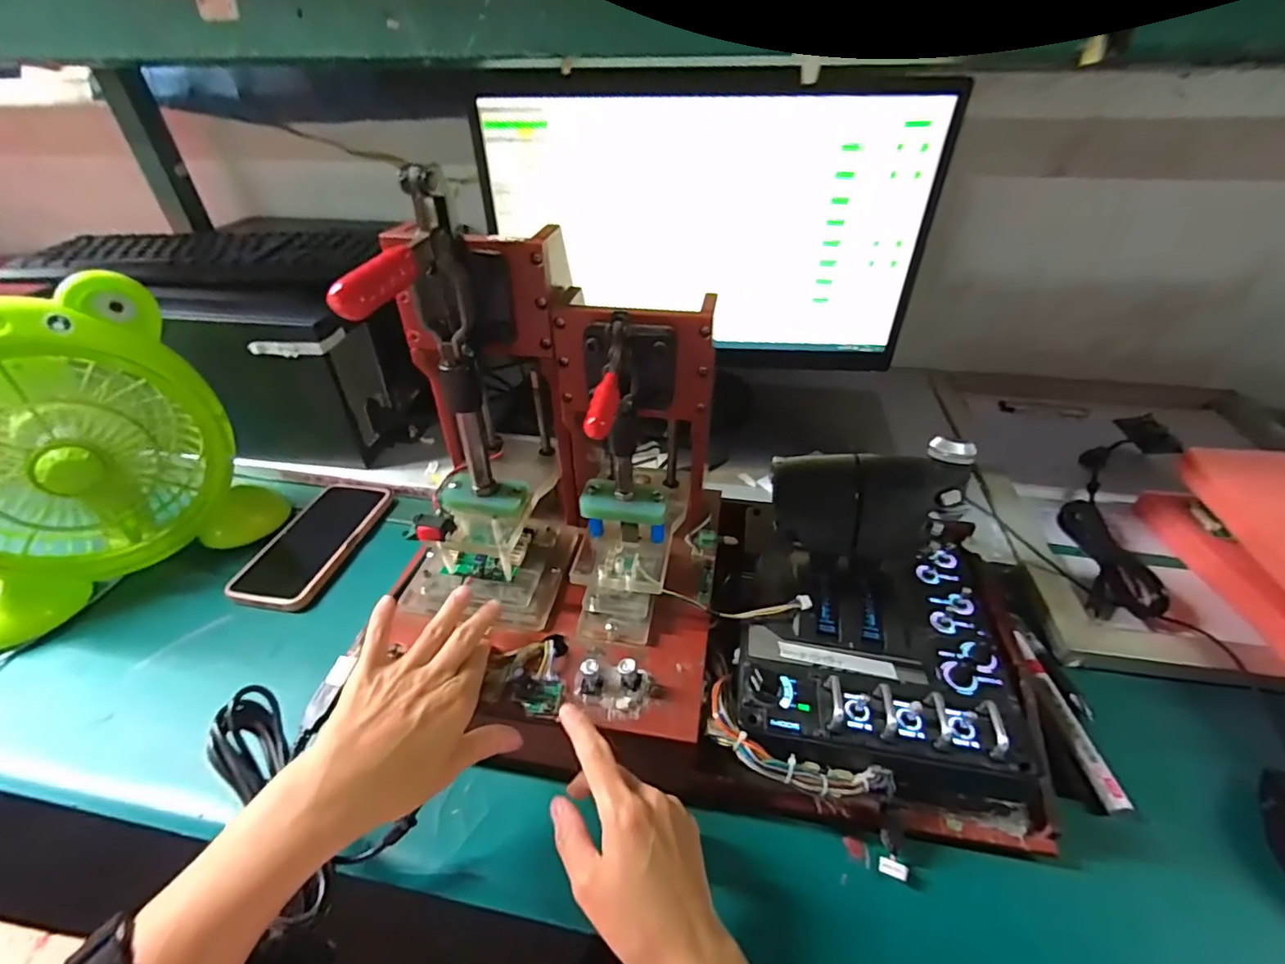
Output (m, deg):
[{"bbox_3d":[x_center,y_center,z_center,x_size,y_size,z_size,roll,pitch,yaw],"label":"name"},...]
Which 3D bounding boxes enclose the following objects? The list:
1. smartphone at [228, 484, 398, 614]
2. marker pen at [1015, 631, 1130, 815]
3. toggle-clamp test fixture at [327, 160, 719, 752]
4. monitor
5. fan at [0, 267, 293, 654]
[{"bbox_3d":[-0.345,0.061,0.576,0.089,0.012,0.168,6,38,8],"label":"smartphone"},{"bbox_3d":[0.323,0.174,0.425,0.017,0.013,0.146,0,38,1],"label":"marker pen"},{"bbox_3d":[-0.053,-0.014,0.352,0.204,0.261,0.197,5,38,8],"label":"toggle-clamp test fixture"},{"bbox_3d":[0.076,-0.288,0.651,0.486,0.302,0.049,4,38,5],"label":"monitor"},{"bbox_3d":[-0.536,-0.039,0.511,0.150,0.264,0.231,30,47,33],"label":"fan"}]

